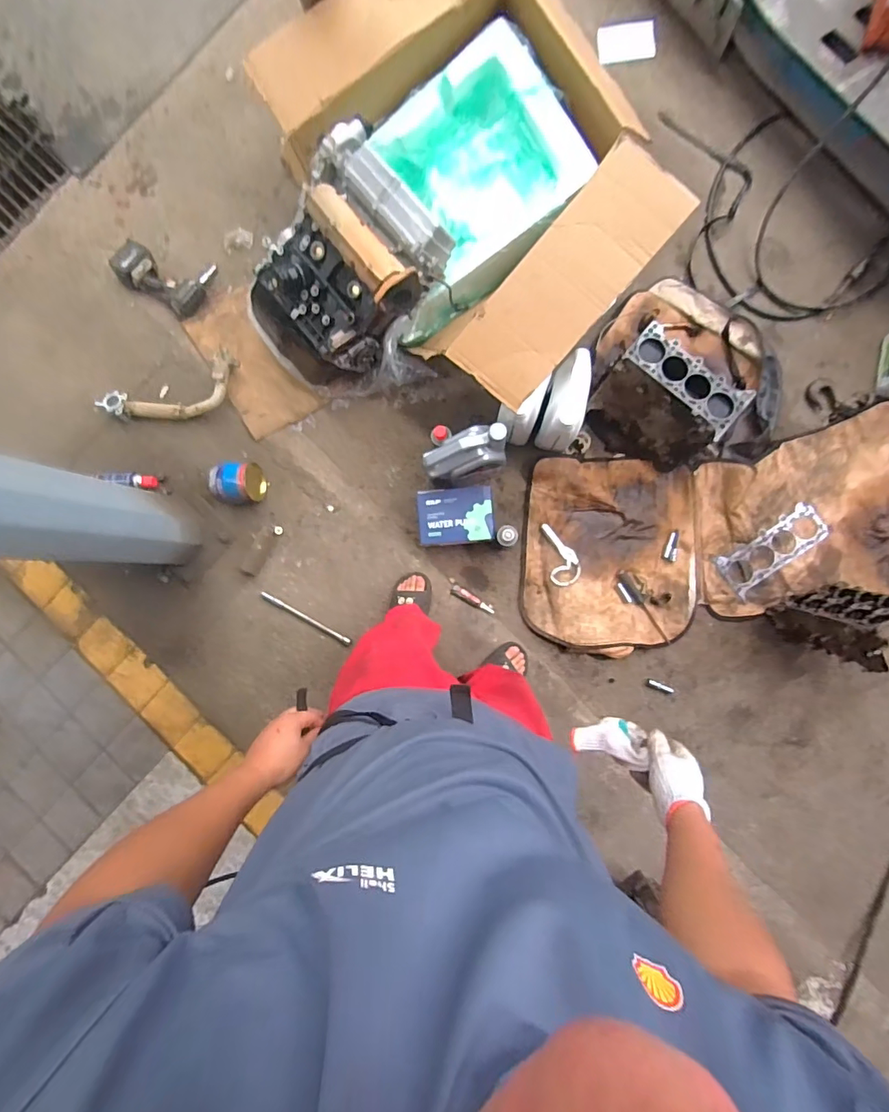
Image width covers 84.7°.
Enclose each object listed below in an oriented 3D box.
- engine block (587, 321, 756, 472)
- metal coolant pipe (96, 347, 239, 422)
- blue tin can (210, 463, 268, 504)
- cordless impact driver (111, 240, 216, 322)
[{"bbox_3d":[0.605,-0.413,1.367,0.353,0.222,0.252,39,91,3],"label":"engine block"},{"bbox_3d":[-0.825,-0.475,1.484,0.435,0.070,0.152,-24,87,3],"label":"metal coolant pipe"},{"bbox_3d":[-0.614,-0.217,1.459,0.141,0.100,0.116,-3,88,4],"label":"blue tin can"},{"bbox_3d":[-0.872,-0.875,1.506,0.275,0.103,0.194,24,90,3],"label":"cordless impact driver"}]

